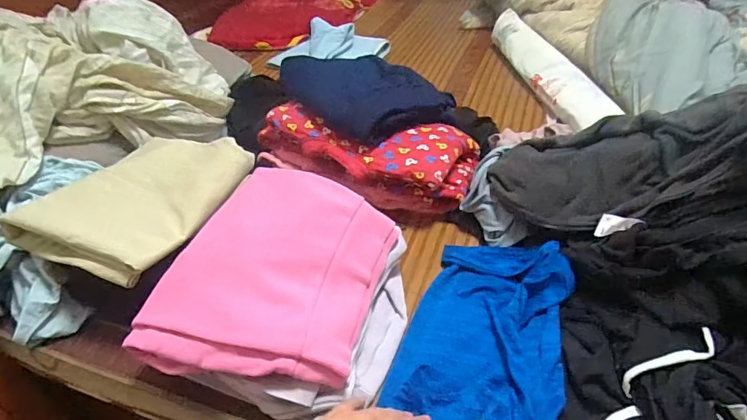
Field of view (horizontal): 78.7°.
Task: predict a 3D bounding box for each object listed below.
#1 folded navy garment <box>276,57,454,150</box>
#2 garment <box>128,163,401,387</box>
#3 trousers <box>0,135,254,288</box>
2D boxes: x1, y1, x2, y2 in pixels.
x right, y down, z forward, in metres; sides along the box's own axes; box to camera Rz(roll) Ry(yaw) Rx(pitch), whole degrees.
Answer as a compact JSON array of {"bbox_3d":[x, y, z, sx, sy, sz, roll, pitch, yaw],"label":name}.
[{"bbox_3d":[-0.020,-0.219,0.851,0.285,0.089,0.196,28,49,33],"label":"folded navy garment"},{"bbox_3d":[-0.119,0.069,0.561,0.234,0.094,0.279,9,41,15],"label":"garment"},{"bbox_3d":[-0.332,-0.024,0.652,0.230,0.042,0.264,10,41,16],"label":"trousers"}]

